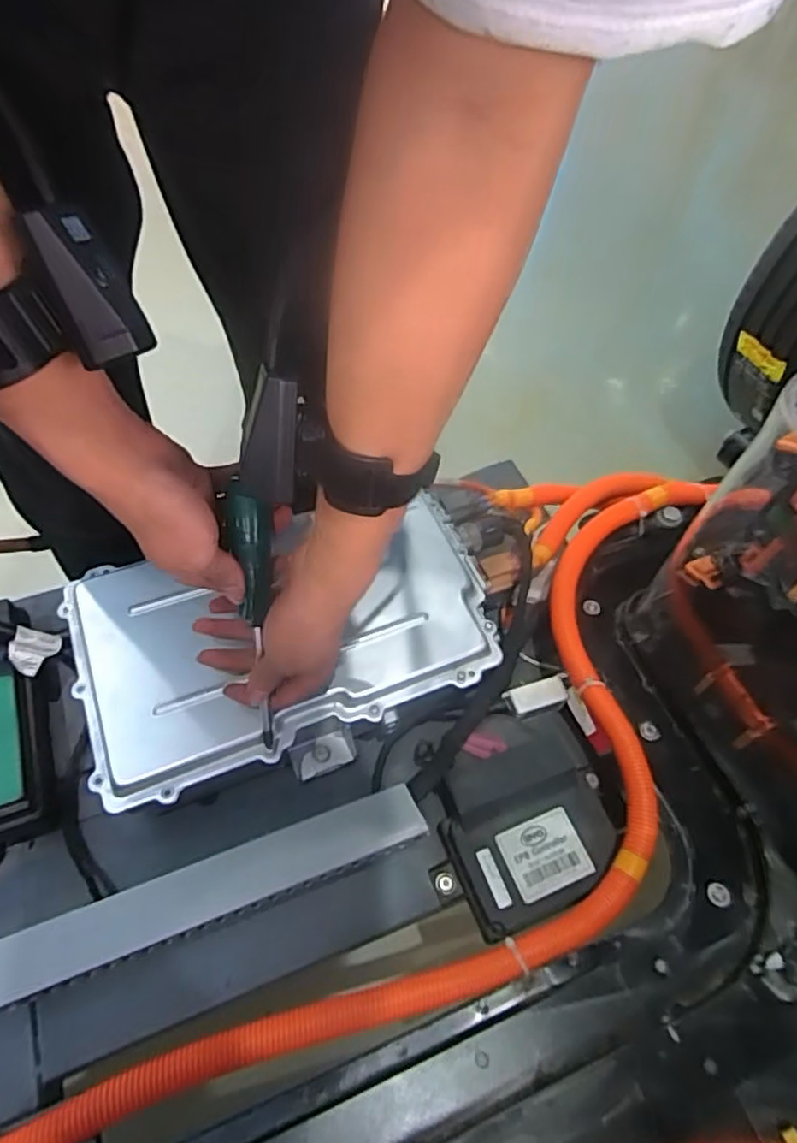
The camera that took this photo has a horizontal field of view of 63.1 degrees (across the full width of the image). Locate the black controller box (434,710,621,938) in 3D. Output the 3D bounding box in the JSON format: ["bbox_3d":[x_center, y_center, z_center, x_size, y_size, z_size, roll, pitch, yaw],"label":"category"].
[{"bbox_3d":[0.106,0.187,0.518,0.146,0.031,0.150,-14,58,-13],"label":"black controller box"}]

